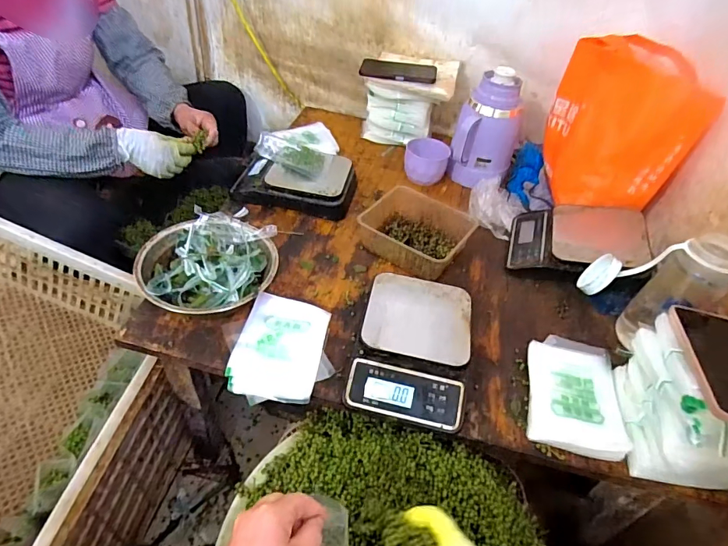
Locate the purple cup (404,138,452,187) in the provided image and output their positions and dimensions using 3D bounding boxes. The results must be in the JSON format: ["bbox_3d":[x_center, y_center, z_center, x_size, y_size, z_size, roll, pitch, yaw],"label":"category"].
[{"bbox_3d":[0.132,-0.238,0.941,0.093,0.075,0.086,17,45,10],"label":"purple cup"}]

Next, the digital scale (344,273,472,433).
[{"bbox_3d":[0.068,0.096,0.603,0.146,0.058,0.208,12,45,5],"label":"digital scale"}]

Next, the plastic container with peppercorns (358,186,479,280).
[{"bbox_3d":[0.089,-0.073,0.769,0.172,0.057,0.146,29,48,20],"label":"plastic container with peppercorns"}]

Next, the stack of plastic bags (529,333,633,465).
[{"bbox_3d":[0.279,0.159,0.586,0.113,0.032,0.160,13,45,5],"label":"stack of plastic bags"}]

